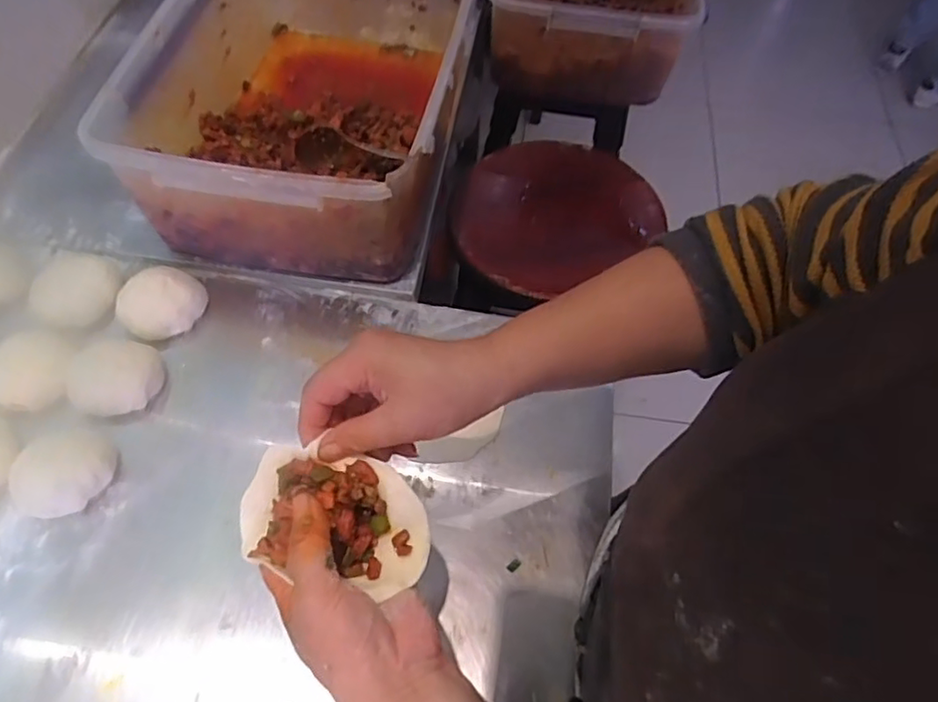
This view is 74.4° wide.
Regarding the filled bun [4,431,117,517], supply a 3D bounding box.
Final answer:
[{"bbox_3d":[-0.341,0.101,0.516,0.077,0.036,0.067,-28,64,-18],"label":"filled bun"}]

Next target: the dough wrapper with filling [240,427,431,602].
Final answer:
[{"bbox_3d":[-0.076,0.093,0.355,0.108,0.041,0.067,11,59,4],"label":"dough wrapper with filling"}]

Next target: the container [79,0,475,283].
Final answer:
[{"bbox_3d":[-0.162,-0.281,0.674,0.287,0.168,0.435,9,59,3],"label":"container"}]

